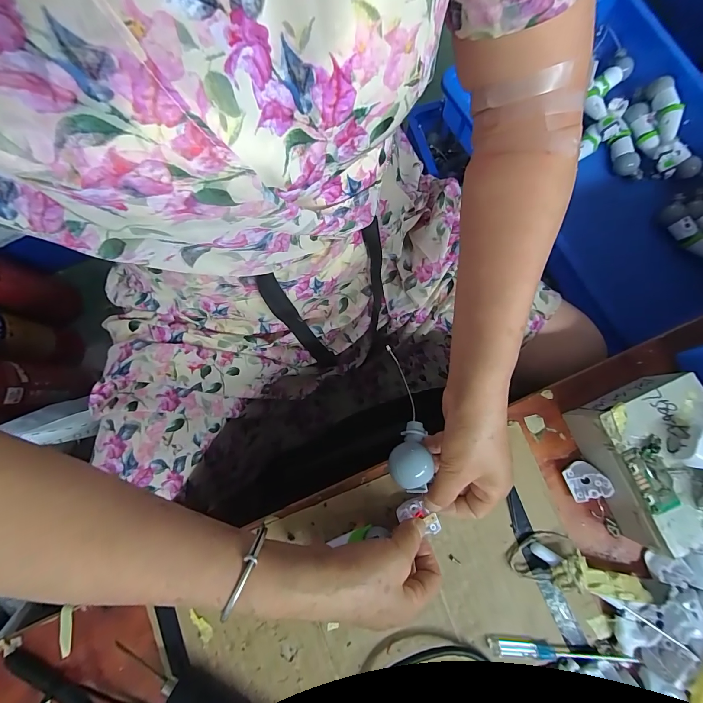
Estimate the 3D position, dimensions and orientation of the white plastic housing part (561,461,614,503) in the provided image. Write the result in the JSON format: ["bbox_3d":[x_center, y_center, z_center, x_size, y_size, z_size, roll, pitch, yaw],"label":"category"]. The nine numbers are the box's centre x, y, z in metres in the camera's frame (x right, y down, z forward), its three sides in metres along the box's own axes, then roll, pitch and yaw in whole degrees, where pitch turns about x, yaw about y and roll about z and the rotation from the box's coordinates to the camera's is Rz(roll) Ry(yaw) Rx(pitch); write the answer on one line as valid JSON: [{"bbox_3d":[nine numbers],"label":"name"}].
[{"bbox_3d":[0.213,0.118,0.314,0.033,0.007,0.033,-6,80,34],"label":"white plastic housing part"}]

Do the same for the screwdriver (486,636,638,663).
[{"bbox_3d":[0.176,0.252,0.289,0.118,0.010,0.013,5,81,-2],"label":"screwdriver"}]

